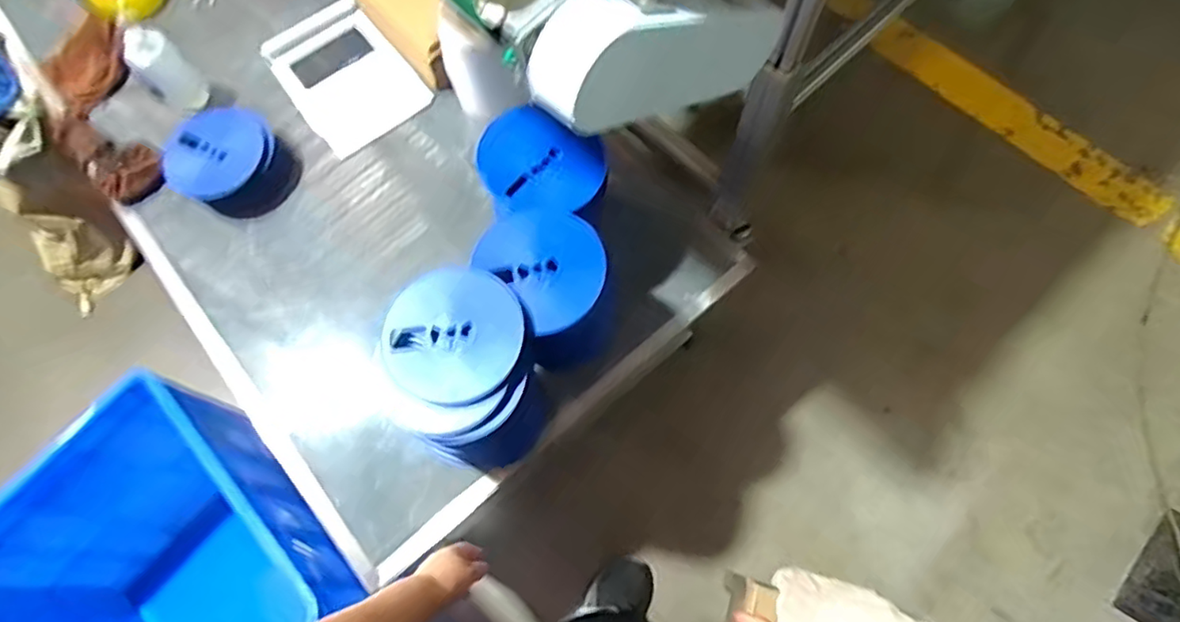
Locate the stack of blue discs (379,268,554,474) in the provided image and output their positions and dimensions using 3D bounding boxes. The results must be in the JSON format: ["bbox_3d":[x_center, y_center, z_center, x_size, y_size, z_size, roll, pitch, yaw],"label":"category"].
[{"bbox_3d":[-0.158,0.092,0.873,0.185,0.293,0.217,-22,72,-6],"label":"stack of blue discs"}]

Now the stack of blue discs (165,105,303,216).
[{"bbox_3d":[-0.636,-0.261,1.081,0.191,0.104,0.177,32,75,12],"label":"stack of blue discs"}]

